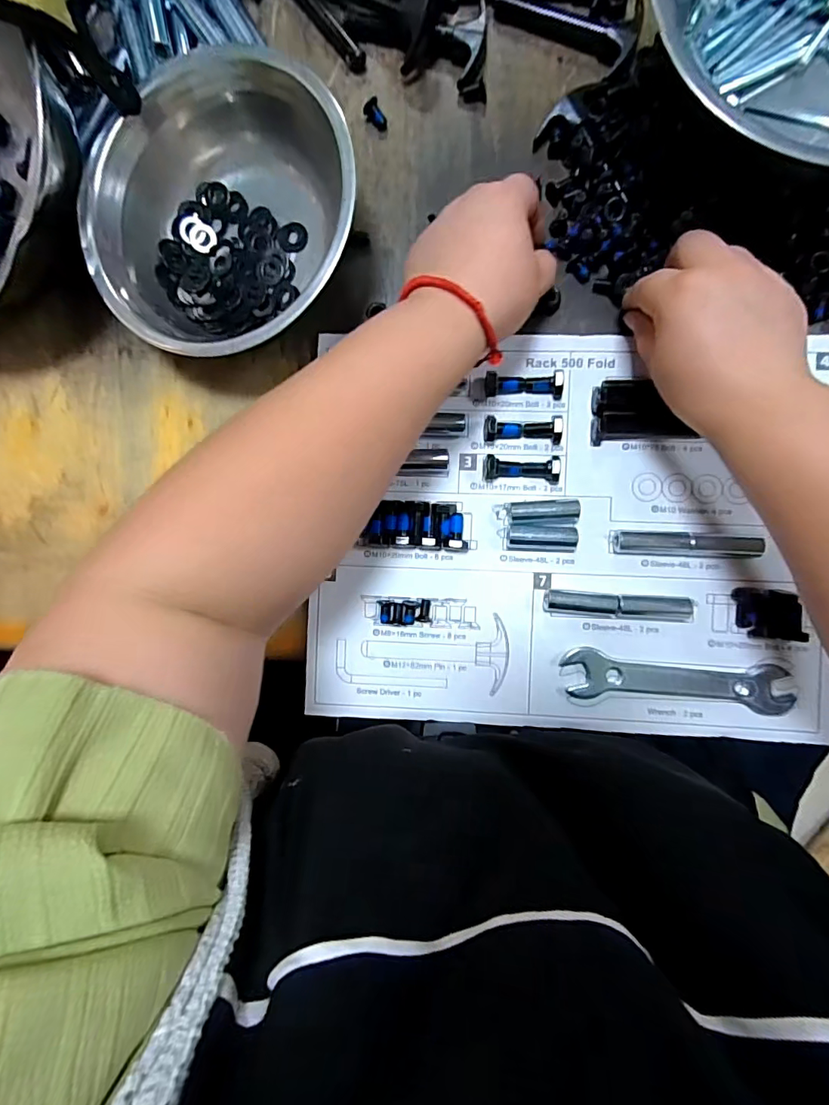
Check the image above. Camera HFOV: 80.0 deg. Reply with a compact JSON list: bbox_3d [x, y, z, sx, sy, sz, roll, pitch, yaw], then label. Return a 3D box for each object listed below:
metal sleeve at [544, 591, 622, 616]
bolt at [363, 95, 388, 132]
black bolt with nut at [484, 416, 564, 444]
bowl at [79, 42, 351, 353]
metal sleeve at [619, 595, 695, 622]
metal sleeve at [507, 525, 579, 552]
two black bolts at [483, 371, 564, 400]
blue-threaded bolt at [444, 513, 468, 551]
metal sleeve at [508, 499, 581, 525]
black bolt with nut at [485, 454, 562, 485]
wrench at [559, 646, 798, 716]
[{"bbox_3d":[0.116,0.035,0.345,0.051,0.016,0.016,3,90,4],"label":"metal sleeve"},{"bbox_3d":[-0.028,-0.318,0.359,0.012,0.011,0.019,-28,88,4],"label":"bolt"},{"bbox_3d":[0.077,-0.087,0.346,0.055,0.016,0.017,2,90,4],"label":"black bolt with nut"},{"bbox_3d":[-0.125,-0.214,0.334,0.173,0.075,0.169,0,90,4],"label":"bowl"},{"bbox_3d":[0.168,0.038,0.344,0.053,0.013,0.016,5,90,4],"label":"metal sleeve"},{"bbox_3d":[0.090,-0.010,0.347,0.049,0.014,0.018,1,90,4],"label":"metal sleeve"},{"bbox_3d":[0.077,-0.119,0.346,0.054,0.015,0.016,3,90,4],"label":"two black bolts"},{"bbox_3d":[0.030,-0.015,0.350,0.017,0.016,0.027,2,90,4],"label":"blue-threaded bolt"},{"bbox_3d":[0.091,-0.028,0.347,0.048,0.013,0.017,-2,90,4],"label":"metal sleeve"},{"bbox_3d":[0.075,-0.058,0.347,0.051,0.015,0.018,2,90,4],"label":"black bolt with nut"},{"bbox_3d":[0.183,0.090,0.344,0.152,0.009,0.034,5,90,4],"label":"wrench"}]

